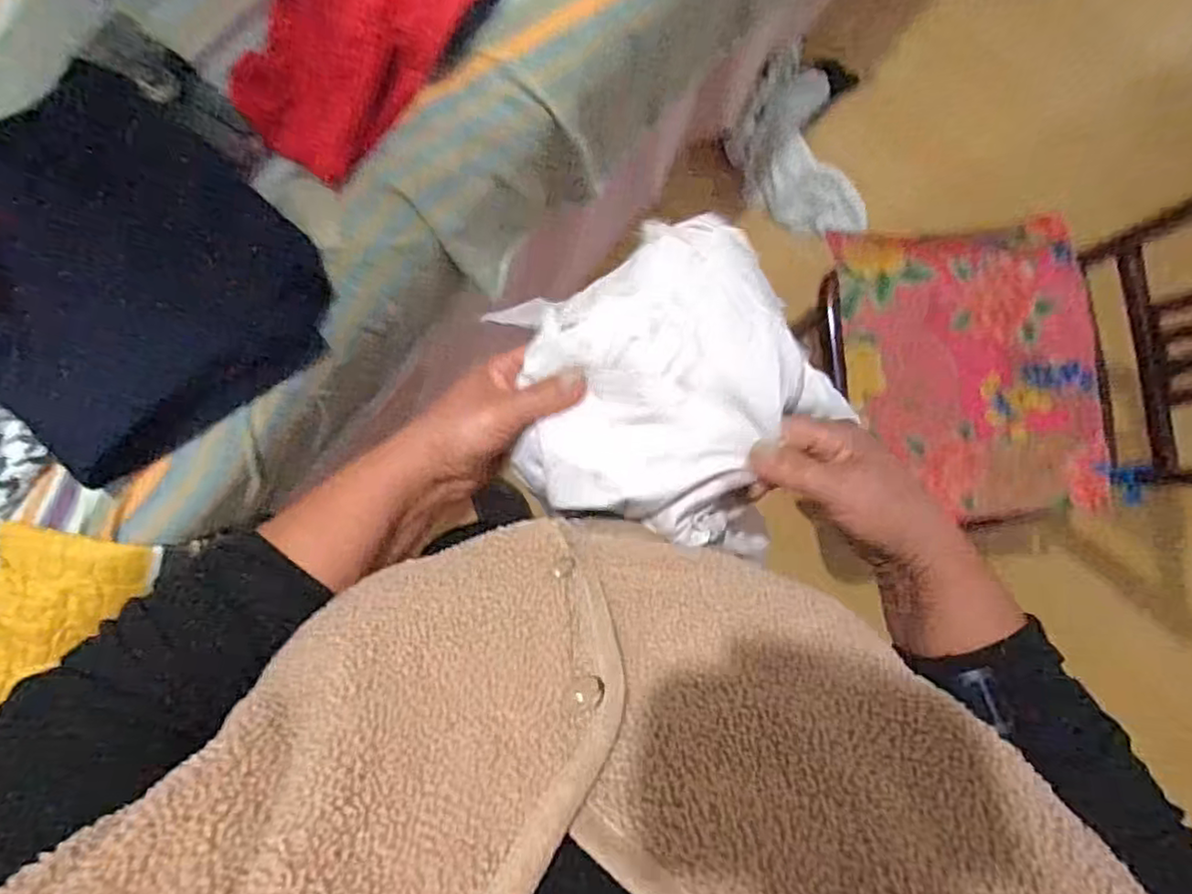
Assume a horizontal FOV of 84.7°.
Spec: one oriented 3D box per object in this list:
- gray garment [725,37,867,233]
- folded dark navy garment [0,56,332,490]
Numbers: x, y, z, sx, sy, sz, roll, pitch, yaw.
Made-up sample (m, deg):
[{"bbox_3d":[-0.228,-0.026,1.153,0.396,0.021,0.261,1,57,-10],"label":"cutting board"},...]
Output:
[{"bbox_3d":[0.443,-0.659,1.497,0.285,0.143,0.400,-22,88,1],"label":"gray garment"},{"bbox_3d":[-0.453,-0.177,0.606,0.289,0.078,0.332,-36,88,1],"label":"folded dark navy garment"}]

